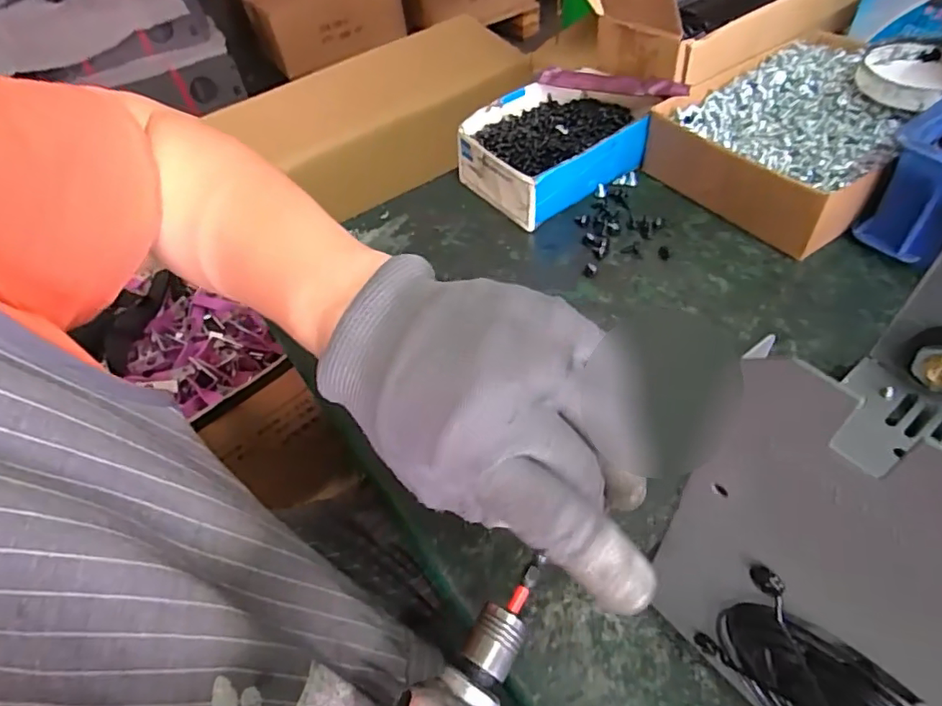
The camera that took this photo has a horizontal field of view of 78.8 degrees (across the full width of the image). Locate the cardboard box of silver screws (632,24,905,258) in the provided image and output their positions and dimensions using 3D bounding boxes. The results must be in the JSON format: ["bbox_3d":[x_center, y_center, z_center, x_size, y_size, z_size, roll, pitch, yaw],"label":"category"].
[{"bbox_3d":[0.270,-0.180,0.469,0.215,0.052,0.159,-32,54,-19],"label":"cardboard box of silver screws"}]

